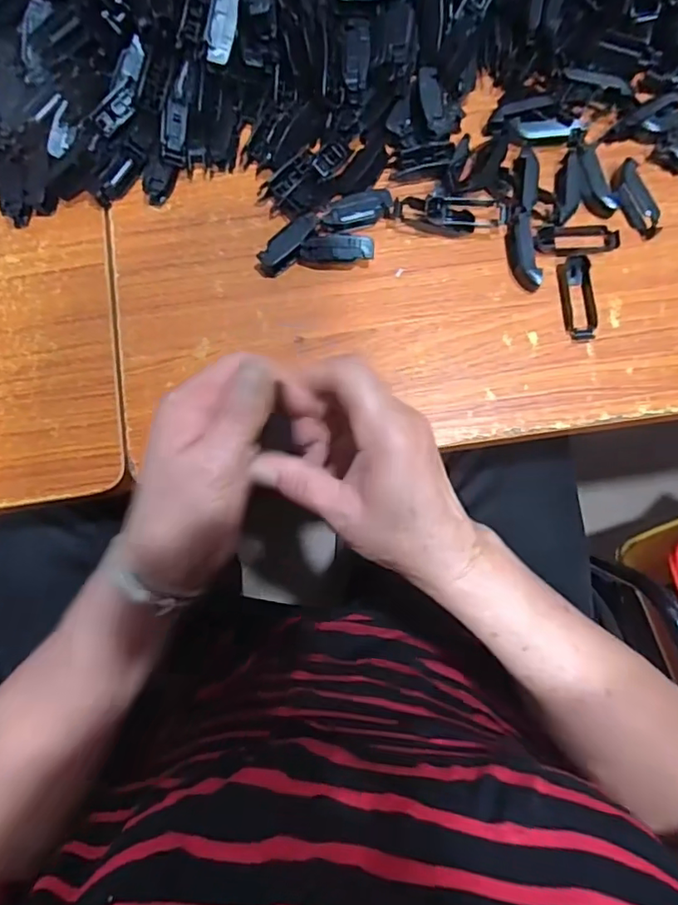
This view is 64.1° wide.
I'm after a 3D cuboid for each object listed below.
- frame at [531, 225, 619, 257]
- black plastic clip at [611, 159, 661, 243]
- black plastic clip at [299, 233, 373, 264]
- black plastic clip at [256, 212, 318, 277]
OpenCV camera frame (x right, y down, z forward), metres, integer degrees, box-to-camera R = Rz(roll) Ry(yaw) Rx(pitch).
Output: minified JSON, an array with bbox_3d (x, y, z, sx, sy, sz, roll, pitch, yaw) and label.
[{"bbox_3d":[0.162,-0.145,0.370,0.058,0.010,0.021,0,82,1],"label":"frame"},{"bbox_3d":[0.203,-0.172,0.369,0.017,0.012,0.054,-20,82,-2],"label":"black plastic clip"},{"bbox_3d":[-0.001,-0.137,0.368,0.048,0.018,0.017,-4,82,0],"label":"black plastic clip"},{"bbox_3d":[-0.034,-0.141,0.369,0.021,0.016,0.049,38,84,6],"label":"black plastic clip"}]

